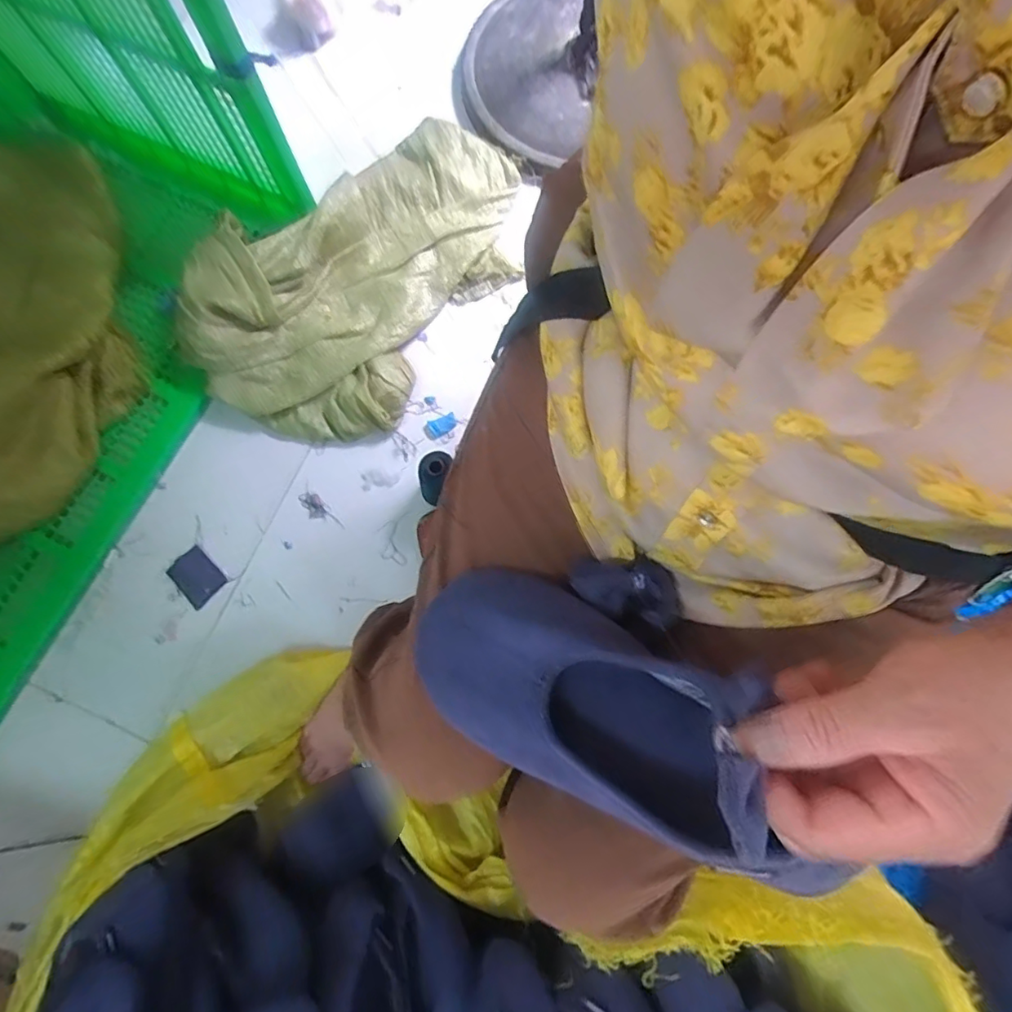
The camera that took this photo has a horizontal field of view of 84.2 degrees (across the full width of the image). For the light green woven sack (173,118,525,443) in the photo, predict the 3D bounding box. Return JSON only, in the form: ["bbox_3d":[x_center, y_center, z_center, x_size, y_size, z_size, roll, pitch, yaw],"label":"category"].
[{"bbox_3d":[-0.206,-0.370,0.865,0.336,0.157,0.593,38,80,7],"label":"light green woven sack"}]

